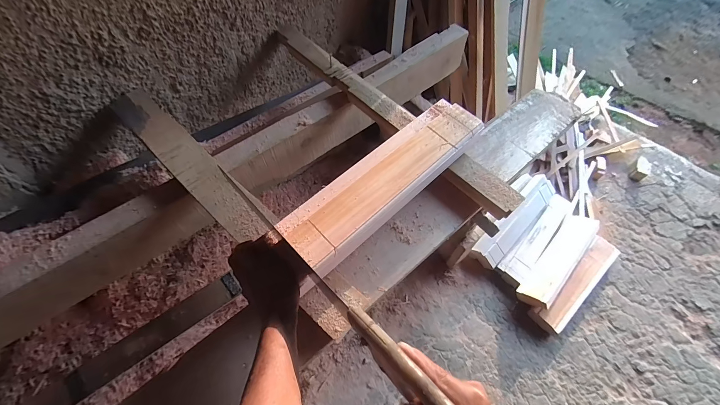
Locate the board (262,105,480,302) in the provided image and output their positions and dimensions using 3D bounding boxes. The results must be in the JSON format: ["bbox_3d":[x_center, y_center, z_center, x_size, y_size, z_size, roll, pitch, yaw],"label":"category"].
[{"bbox_3d":[0.050,-0.047,0.555,0.443,0.022,0.119,-40,66,-19],"label":"board"}]

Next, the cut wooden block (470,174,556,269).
[{"bbox_3d":[0.662,0.069,1.285,0.494,0.064,0.125,-40,65,-22],"label":"cut wooden block"}]

